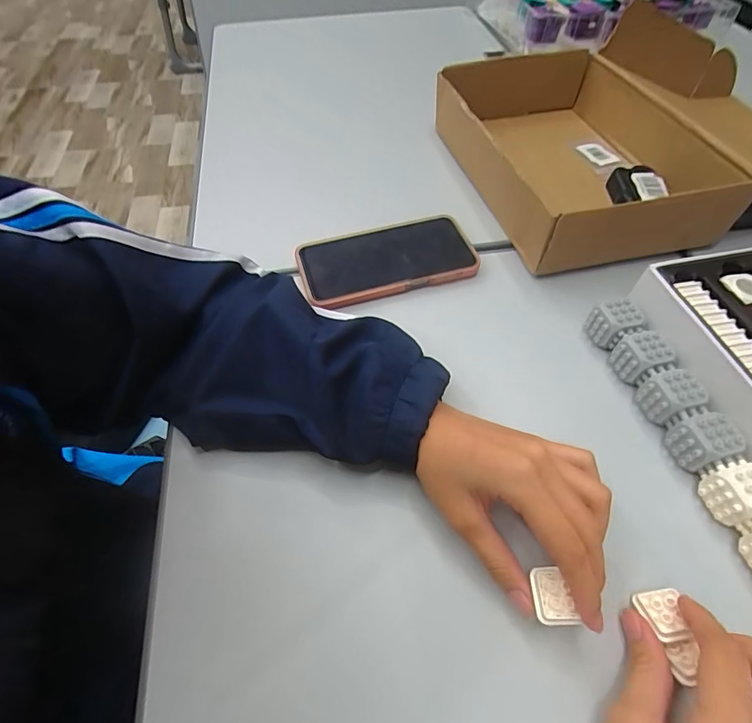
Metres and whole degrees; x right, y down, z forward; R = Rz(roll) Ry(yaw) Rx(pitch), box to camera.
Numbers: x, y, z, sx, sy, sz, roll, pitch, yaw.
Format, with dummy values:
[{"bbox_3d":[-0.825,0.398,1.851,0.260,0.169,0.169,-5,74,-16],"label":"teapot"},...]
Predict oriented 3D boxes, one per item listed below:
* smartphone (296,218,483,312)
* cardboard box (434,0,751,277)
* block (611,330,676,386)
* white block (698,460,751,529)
[{"bbox_3d":[0.011,-0.100,0.417,0.166,0.011,0.085,-17,59,-11],"label":"smartphone"},{"bbox_3d":[0.323,-0.271,0.487,0.447,0.112,0.324,-9,56,-7],"label":"cardboard box"},{"bbox_3d":[0.207,-0.004,0.338,0.027,0.032,0.031,-17,57,-12],"label":"block"},{"bbox_3d":[0.235,0.084,0.275,0.034,0.028,0.035,-16,57,-11],"label":"white block"}]

